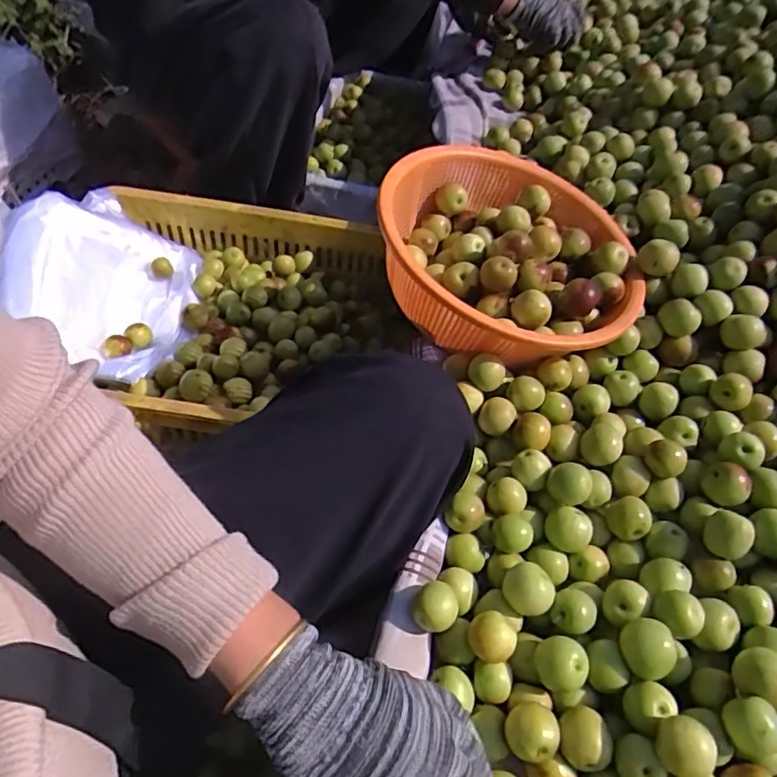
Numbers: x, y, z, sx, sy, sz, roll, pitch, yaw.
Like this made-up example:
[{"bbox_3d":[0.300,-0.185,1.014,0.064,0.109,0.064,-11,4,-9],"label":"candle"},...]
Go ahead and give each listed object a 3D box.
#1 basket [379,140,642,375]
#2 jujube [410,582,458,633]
[{"bbox_3d":[0.121,-0.137,0.573,0.245,0.081,0.259,3,53,-4],"label":"basket"},{"bbox_3d":[0.033,0.155,0.414,0.030,0.028,0.029,23,54,11],"label":"jujube"}]

